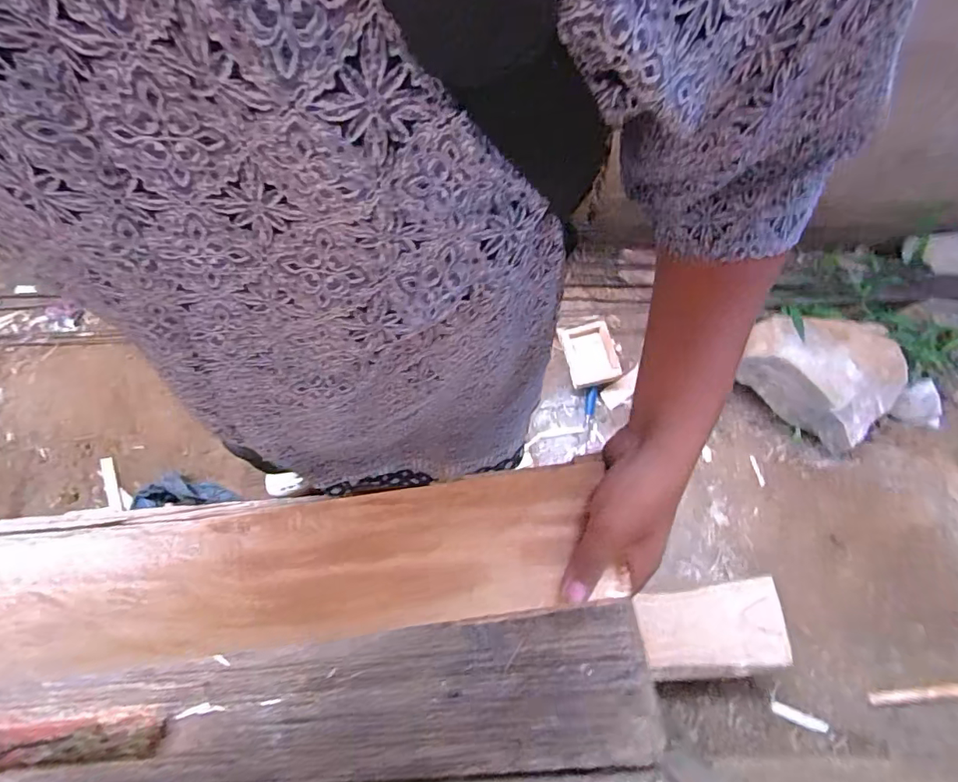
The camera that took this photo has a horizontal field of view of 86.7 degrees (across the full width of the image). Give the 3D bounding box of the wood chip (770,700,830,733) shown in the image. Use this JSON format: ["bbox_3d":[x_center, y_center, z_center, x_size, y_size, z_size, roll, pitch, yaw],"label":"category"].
[{"bbox_3d":[0.707,0.721,1.123,0.111,0.013,0.027,14,71,23],"label":"wood chip"}]

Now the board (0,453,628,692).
[{"bbox_3d":[-0.201,0.140,0.369,0.575,0.027,0.102,-8,73,0],"label":"board"}]

